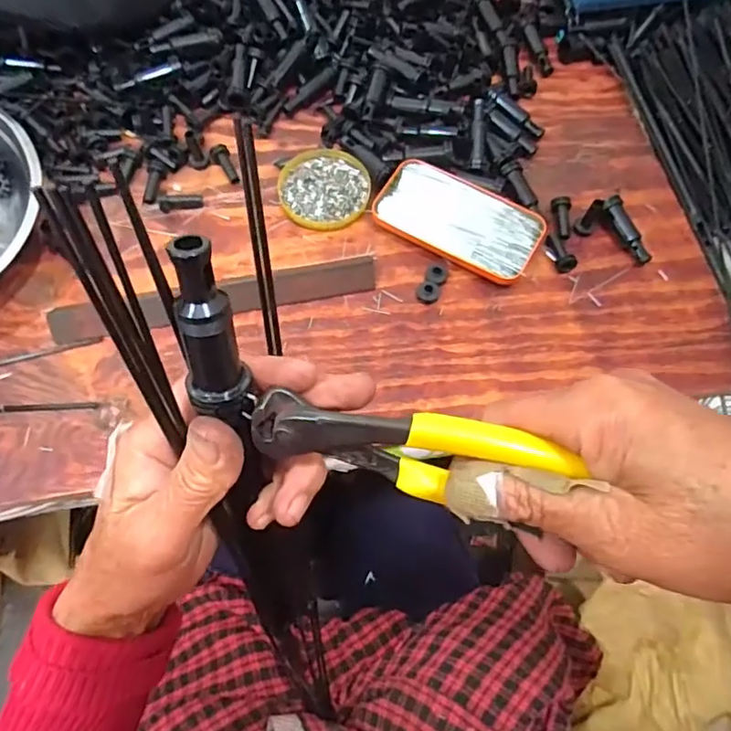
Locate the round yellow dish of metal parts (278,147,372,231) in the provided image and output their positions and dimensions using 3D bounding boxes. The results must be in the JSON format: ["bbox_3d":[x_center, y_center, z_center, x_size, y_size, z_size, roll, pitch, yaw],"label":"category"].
[{"bbox_3d":[-0.038,-0.166,0.525,0.081,0.006,0.087,-5,67,-4],"label":"round yellow dish of metal parts"}]

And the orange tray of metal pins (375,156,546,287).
[{"bbox_3d":[0.084,-0.131,0.506,0.143,0.017,0.075,31,69,11],"label":"orange tray of metal pins"}]

